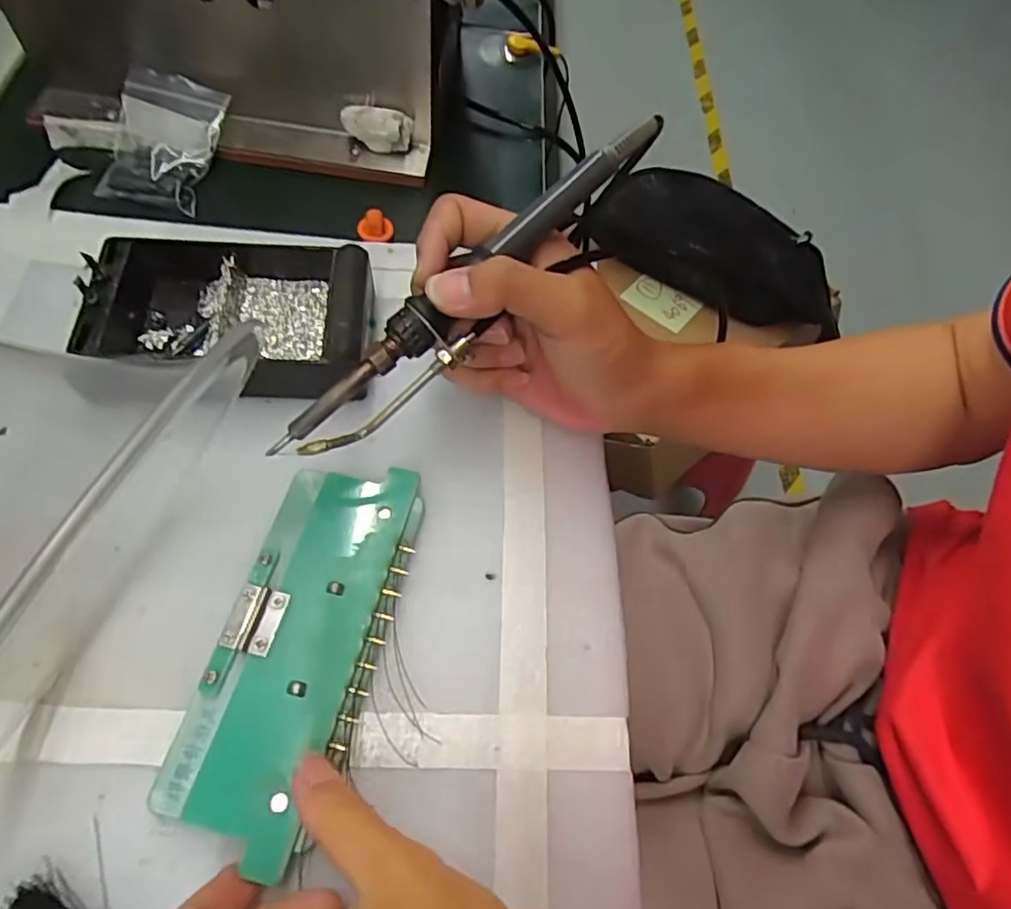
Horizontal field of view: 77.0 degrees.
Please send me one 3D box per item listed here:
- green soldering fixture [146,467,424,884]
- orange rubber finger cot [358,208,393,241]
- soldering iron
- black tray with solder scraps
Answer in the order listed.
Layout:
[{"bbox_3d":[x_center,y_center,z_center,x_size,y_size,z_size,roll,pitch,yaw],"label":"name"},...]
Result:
[{"bbox_3d":[-0.080,0.070,0.252,0.060,0.010,0.146,15,60,5],"label":"green soldering fixture"},{"bbox_3d":[-0.077,-0.133,0.372,0.020,0.015,0.012,-2,62,-7],"label":"orange rubber finger cot"},{"bbox_3d":[-0.012,-0.071,0.266,0.205,0.025,0.034,-44,72,-5],"label":"soldering iron"},{"bbox_3d":[-0.131,-0.067,0.307,0.129,0.036,0.090,1,61,-6],"label":"black tray with solder scraps"}]

